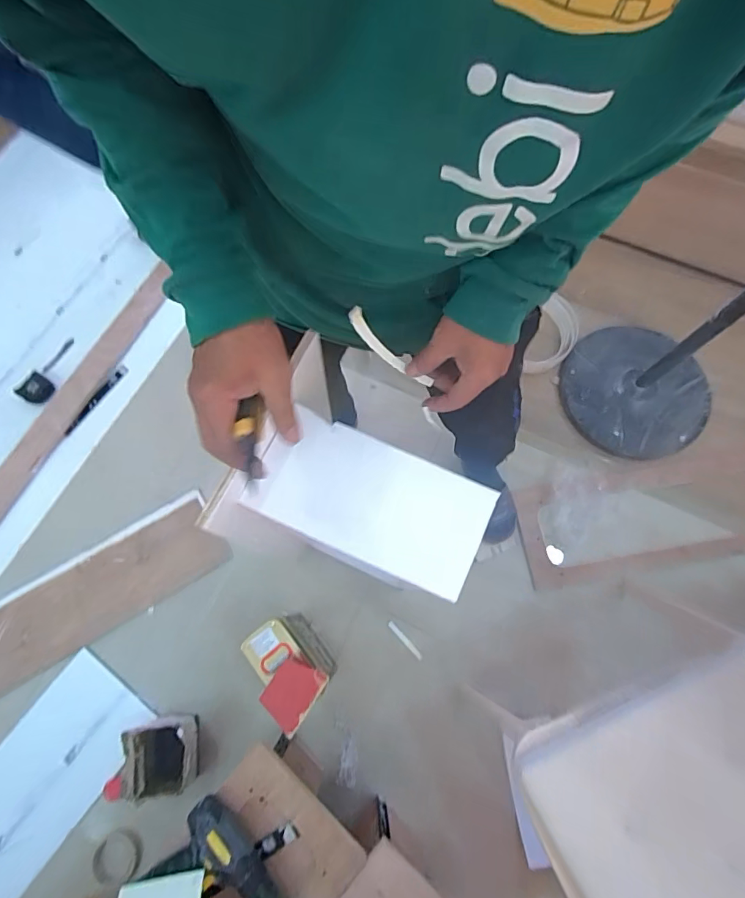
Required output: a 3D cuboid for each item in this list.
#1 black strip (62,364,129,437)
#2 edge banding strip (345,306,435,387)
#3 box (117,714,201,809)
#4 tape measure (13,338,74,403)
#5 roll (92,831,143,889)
[{"bbox_3d":[-0.753,-0.132,1.270,0.033,0.010,0.234,32,76,10],"label":"black strip"},{"bbox_3d":[0.014,-0.098,0.460,0.107,0.032,0.011,39,74,-26],"label":"edge banding strip"},{"bbox_3d":[-0.435,0.633,0.965,0.137,0.099,0.133,-5,73,-1],"label":"box"},{"bbox_3d":[-0.892,-0.216,1.291,0.098,0.033,0.202,33,76,12],"label":"tape measure"},{"bbox_3d":[-0.516,0.825,0.940,0.098,0.020,0.087,-16,72,-3],"label":"roll"}]

